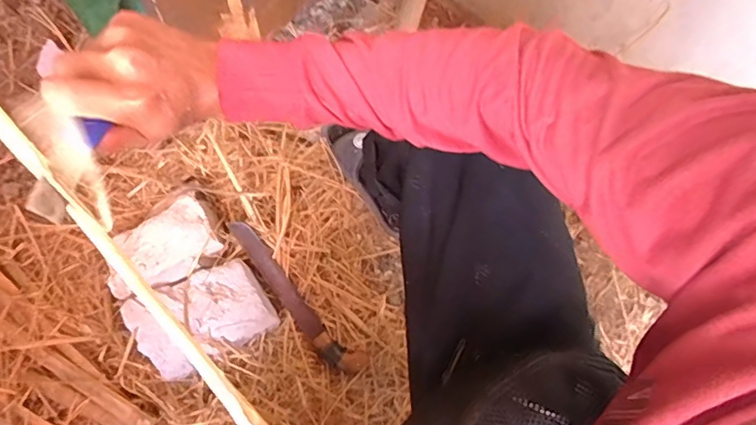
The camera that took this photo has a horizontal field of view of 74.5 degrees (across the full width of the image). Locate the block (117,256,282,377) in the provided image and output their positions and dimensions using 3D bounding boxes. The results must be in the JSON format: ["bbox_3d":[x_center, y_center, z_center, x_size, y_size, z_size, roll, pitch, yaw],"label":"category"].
[{"bbox_3d":[-0.283,0.166,0.800,0.202,0.076,0.139,-30,69,-11],"label":"block"}]

